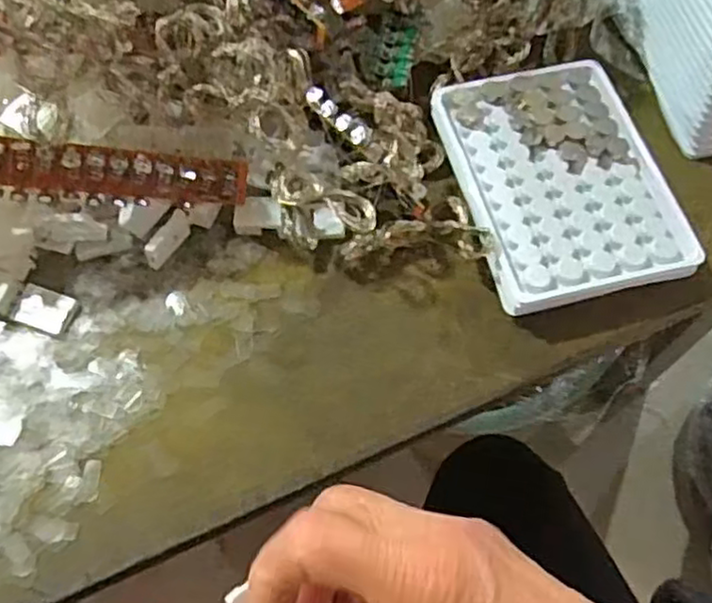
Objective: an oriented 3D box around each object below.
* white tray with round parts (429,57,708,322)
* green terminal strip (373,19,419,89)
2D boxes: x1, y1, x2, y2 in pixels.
[{"bbox_3d":[0.102,-0.060,0.354,0.096,0.020,0.129,-13,65,-7],"label":"white tray with round parts"},{"bbox_3d":[0.021,-0.131,0.372,0.019,0.011,0.036,10,64,4],"label":"green terminal strip"}]

